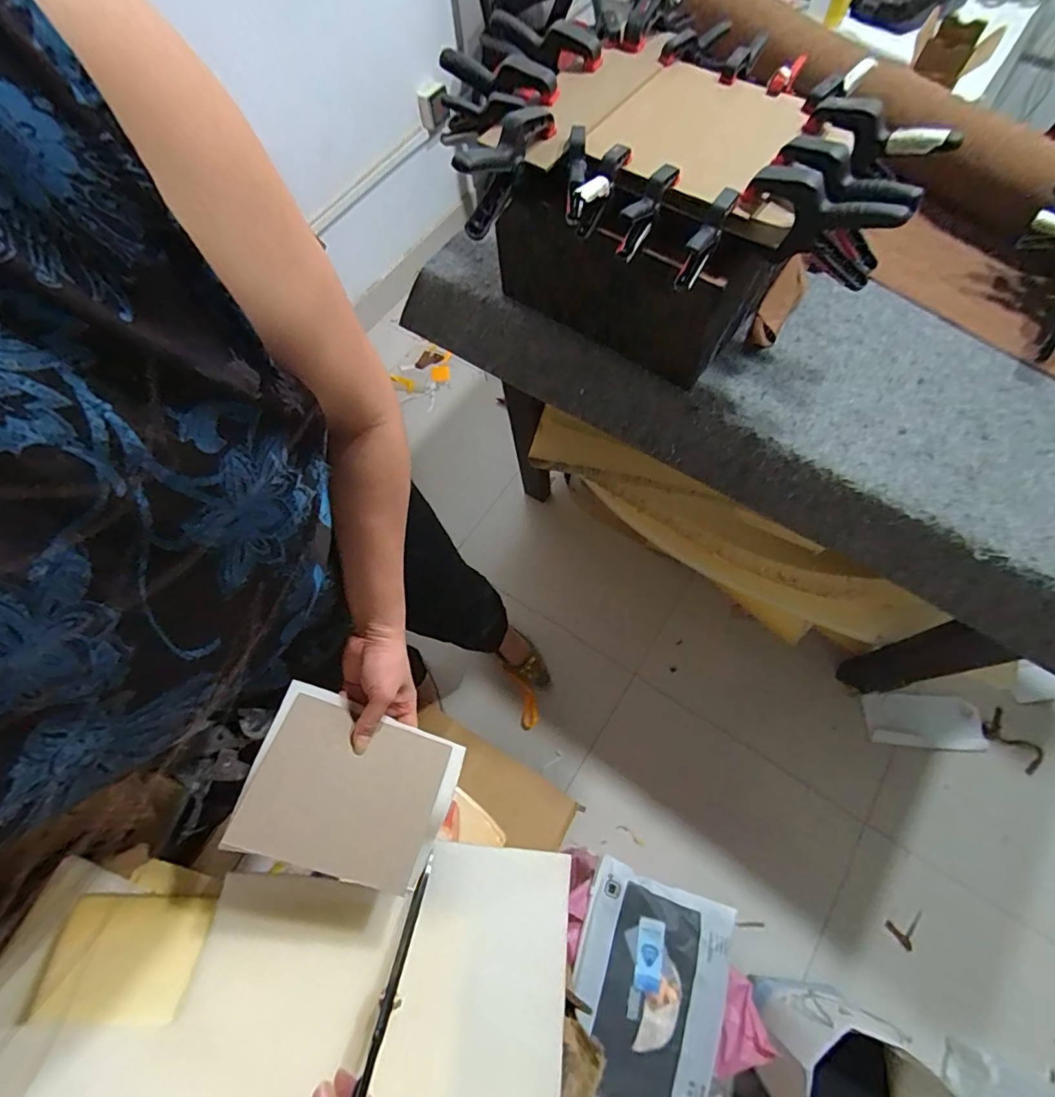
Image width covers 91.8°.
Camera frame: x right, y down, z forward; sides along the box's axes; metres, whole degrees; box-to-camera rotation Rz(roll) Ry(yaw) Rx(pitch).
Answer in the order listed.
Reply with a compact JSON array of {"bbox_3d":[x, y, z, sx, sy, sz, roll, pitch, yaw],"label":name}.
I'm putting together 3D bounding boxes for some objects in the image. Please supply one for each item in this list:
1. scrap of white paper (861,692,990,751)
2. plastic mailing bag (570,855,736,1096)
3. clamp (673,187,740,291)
[{"bbox_3d":[0.931,0.406,1.209,0.231,0.027,0.118,-2,67,21],"label":"scrap of white paper"},{"bbox_3d":[0.187,0.693,0.799,0.232,0.034,0.295,16,69,10],"label":"plastic mailing bag"},{"bbox_3d":[0.193,-0.334,0.564,0.027,0.048,0.104,28,92,14],"label":"clamp"}]

